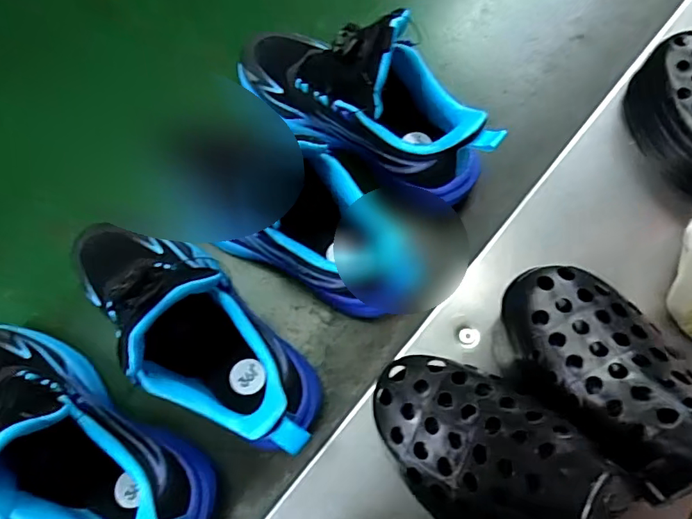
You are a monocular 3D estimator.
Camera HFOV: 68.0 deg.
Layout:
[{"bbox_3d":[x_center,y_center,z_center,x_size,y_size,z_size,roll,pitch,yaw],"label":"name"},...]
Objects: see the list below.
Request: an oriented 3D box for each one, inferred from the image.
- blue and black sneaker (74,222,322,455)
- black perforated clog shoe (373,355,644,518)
[{"bbox_3d":[-0.122,0.044,0.383,0.086,0.134,0.243,-44,78,-11],"label":"blue and black sneaker"},{"bbox_3d":[0.073,0.097,0.262,0.127,0.075,0.079,37,96,46],"label":"black perforated clog shoe"}]

